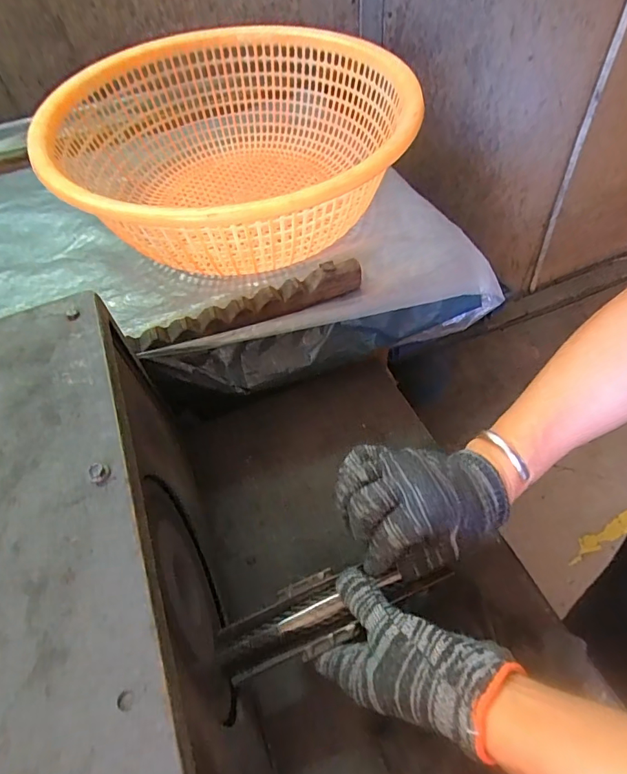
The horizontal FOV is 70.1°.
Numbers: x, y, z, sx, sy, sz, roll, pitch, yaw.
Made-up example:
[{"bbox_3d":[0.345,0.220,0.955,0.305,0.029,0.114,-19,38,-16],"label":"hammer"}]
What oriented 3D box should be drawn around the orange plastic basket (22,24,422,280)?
[{"bbox_3d":[-0.091,-0.271,0.531,0.410,0.144,0.393,9,54,11],"label":"orange plastic basket"}]

